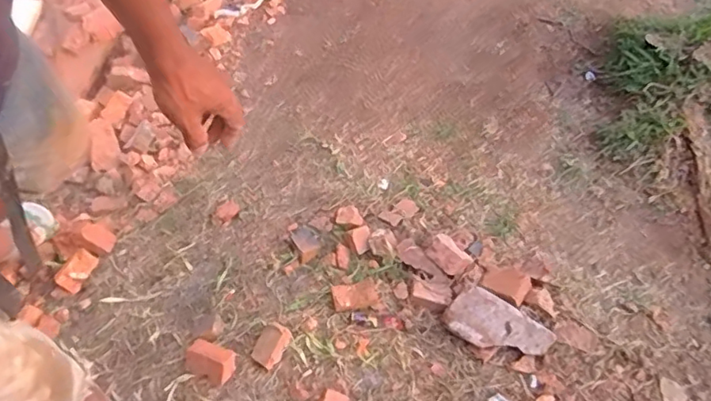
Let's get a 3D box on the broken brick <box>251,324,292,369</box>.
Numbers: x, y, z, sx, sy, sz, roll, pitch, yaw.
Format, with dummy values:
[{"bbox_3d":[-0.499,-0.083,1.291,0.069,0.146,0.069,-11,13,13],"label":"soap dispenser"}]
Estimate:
[{"bbox_3d":[-0.152,0.262,1.018,0.052,0.035,0.075,26,63,11],"label":"broken brick"}]

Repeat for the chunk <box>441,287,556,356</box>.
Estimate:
[{"bbox_3d":[0.259,0.233,1.025,0.186,0.033,0.094,33,59,8],"label":"chunk"}]

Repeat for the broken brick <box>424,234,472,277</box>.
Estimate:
[{"bbox_3d":[0.181,0.101,1.088,0.088,0.051,0.075,40,66,17],"label":"broken brick"}]

